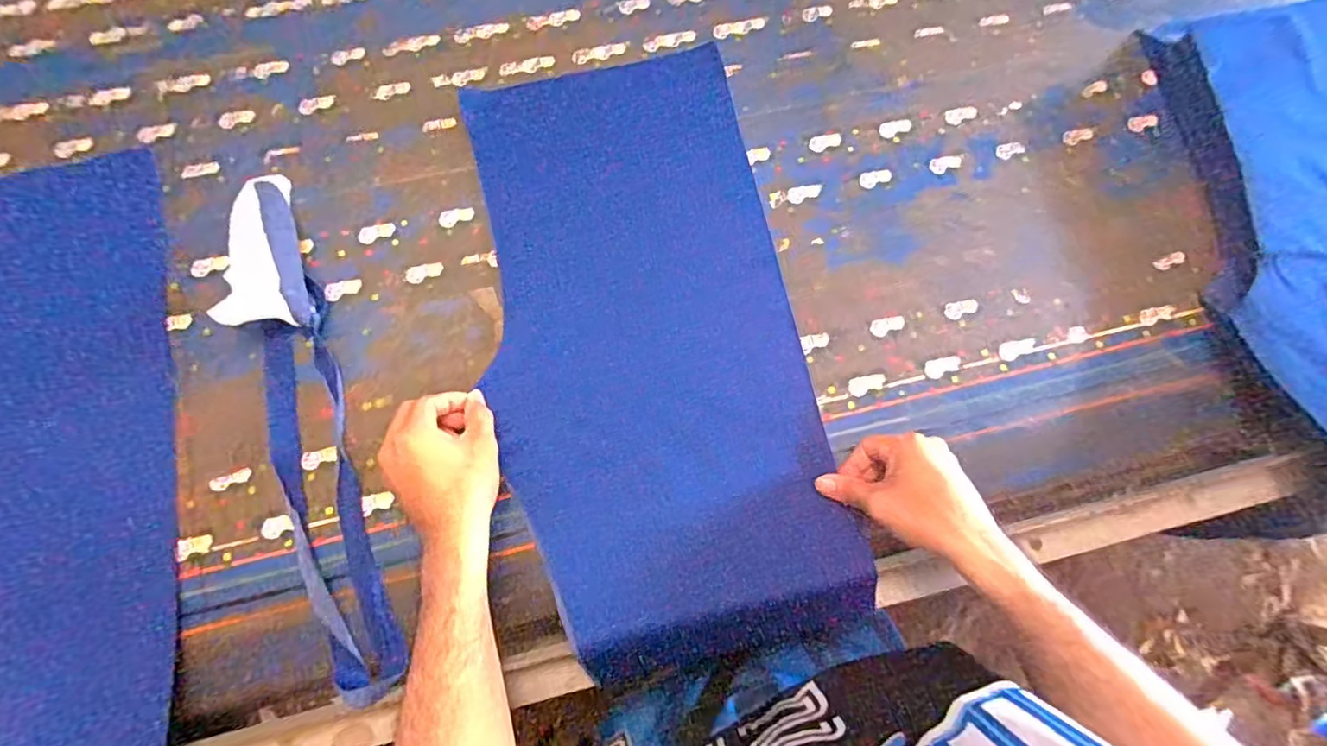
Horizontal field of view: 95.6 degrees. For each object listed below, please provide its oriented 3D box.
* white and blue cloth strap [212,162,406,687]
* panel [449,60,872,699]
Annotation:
[{"bbox_3d":[-0.312,0.035,0.512,0.068,0.043,0.471,-18,77,-6],"label":"white and blue cloth strap"},{"bbox_3d":[-0.017,-0.031,0.584,0.284,0.032,0.582,-14,82,-1],"label":"panel"}]

